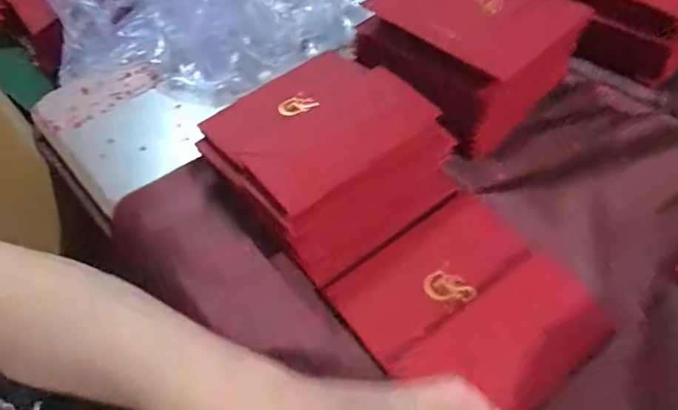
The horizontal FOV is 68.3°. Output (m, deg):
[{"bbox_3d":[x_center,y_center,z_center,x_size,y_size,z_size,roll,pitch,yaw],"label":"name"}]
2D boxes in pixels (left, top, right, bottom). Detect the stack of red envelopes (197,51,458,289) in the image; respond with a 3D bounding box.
[{"bbox_3d":[-0.009,-0.040,0.390,0.148,0.053,0.162,-36,60,-19],"label":"stack of red envelopes"}]

